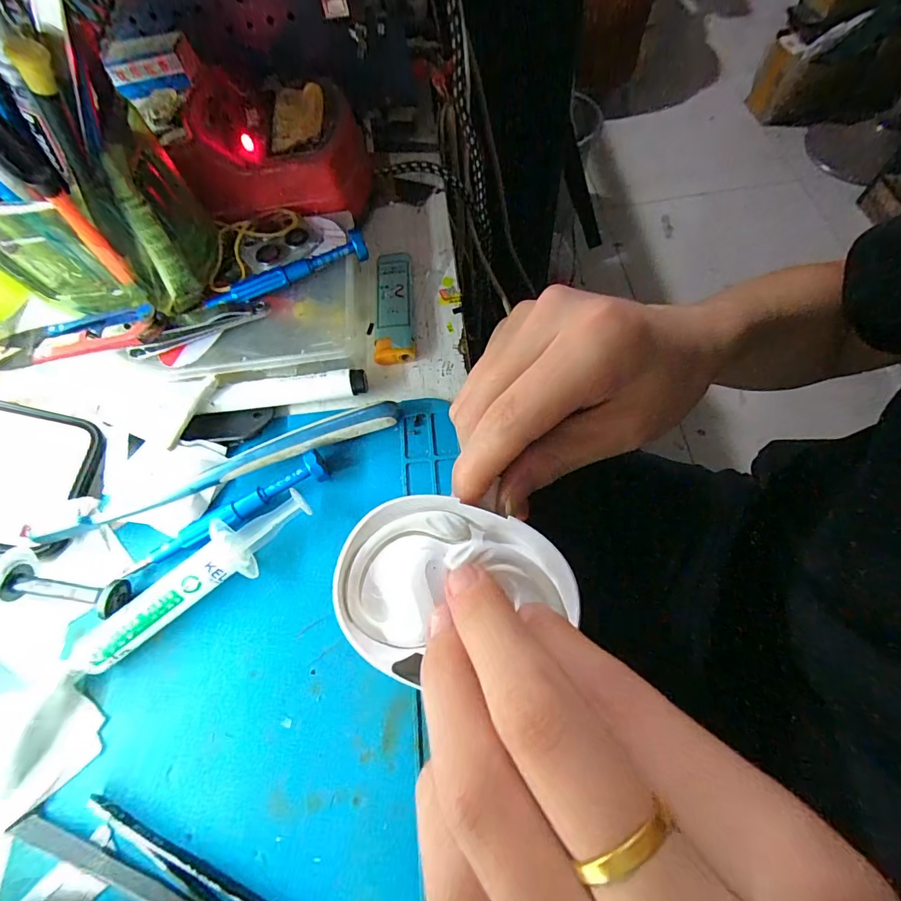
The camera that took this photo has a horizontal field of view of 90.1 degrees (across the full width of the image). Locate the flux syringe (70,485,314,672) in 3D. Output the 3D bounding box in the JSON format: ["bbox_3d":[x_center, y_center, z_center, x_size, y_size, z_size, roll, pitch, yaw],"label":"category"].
[{"bbox_3d":[-0.116,0.057,0.205,0.114,0.013,0.027,-39,68,-11],"label":"flux syringe"}]

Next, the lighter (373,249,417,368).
[{"bbox_3d":[-0.034,-0.087,0.270,0.022,0.010,0.077,-6,65,3],"label":"lighter"}]

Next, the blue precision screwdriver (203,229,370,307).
[{"bbox_3d":[-0.090,-0.098,0.243,0.090,0.015,0.011,-25,66,-5],"label":"blue precision screwdriver"}]

